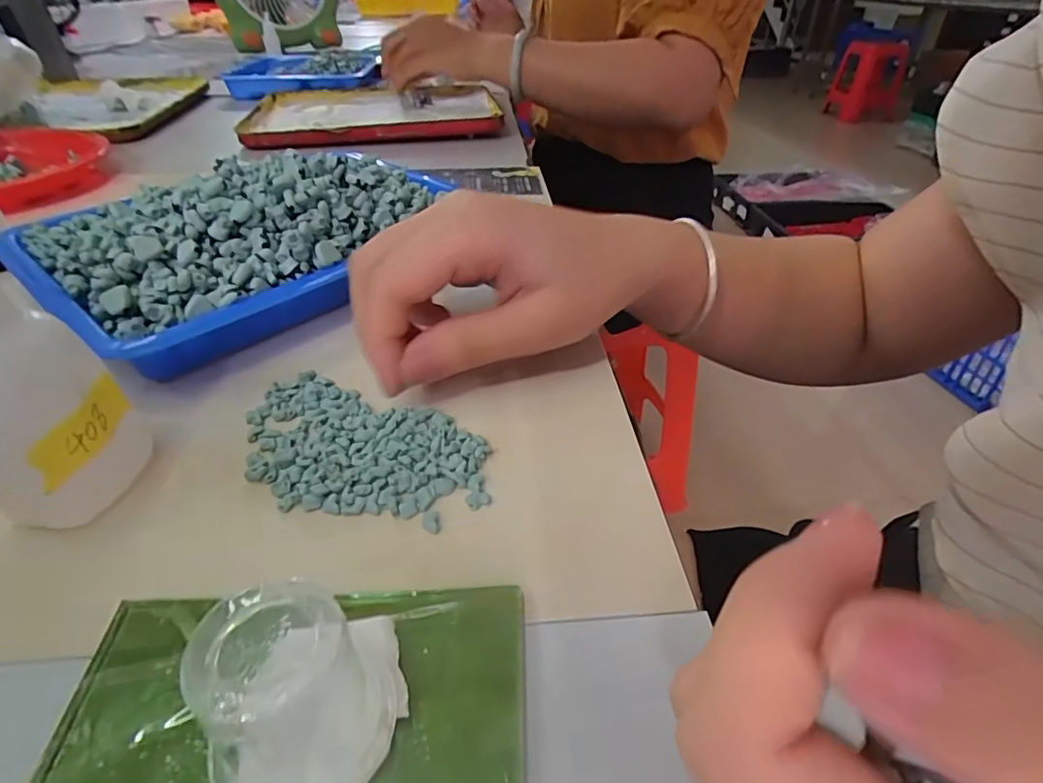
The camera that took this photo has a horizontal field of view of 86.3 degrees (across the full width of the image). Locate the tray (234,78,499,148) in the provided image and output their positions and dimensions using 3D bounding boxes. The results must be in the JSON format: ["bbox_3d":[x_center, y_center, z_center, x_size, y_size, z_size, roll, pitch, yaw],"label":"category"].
[{"bbox_3d":[-0.149,-0.288,0.578,0.241,0.028,0.201,-5,37,-8],"label":"tray"}]

